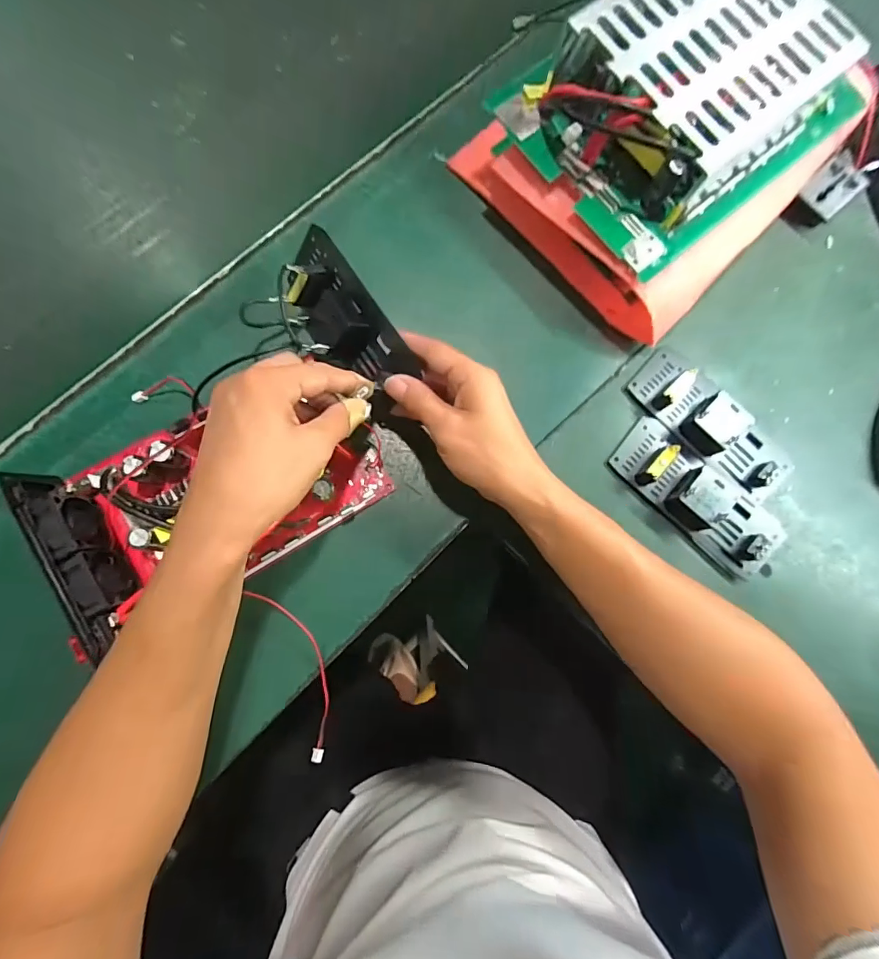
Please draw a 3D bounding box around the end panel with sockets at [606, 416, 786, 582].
[{"bbox_3d":[0.204,0.012,0.359,0.139,0.027,0.056,44,81,4],"label":"end panel with sockets"}]

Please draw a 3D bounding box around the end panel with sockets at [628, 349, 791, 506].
[{"bbox_3d":[0.223,-0.048,0.369,0.141,0.027,0.053,43,81,4],"label":"end panel with sockets"}]

